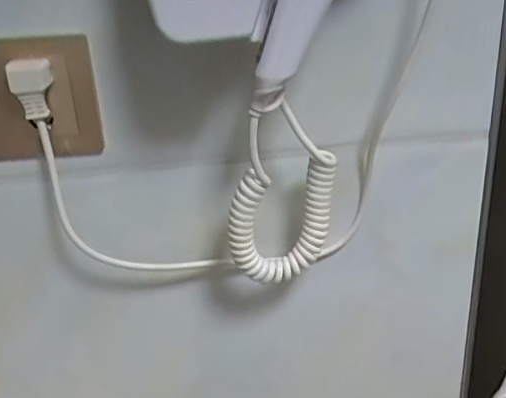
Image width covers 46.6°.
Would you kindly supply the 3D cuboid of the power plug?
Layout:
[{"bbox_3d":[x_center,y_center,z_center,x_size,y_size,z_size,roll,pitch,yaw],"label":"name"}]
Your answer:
[{"bbox_3d":[-0.158,-0.081,0.422,0.029,0.043,0.021,-13,28,-16],"label":"power plug"}]

